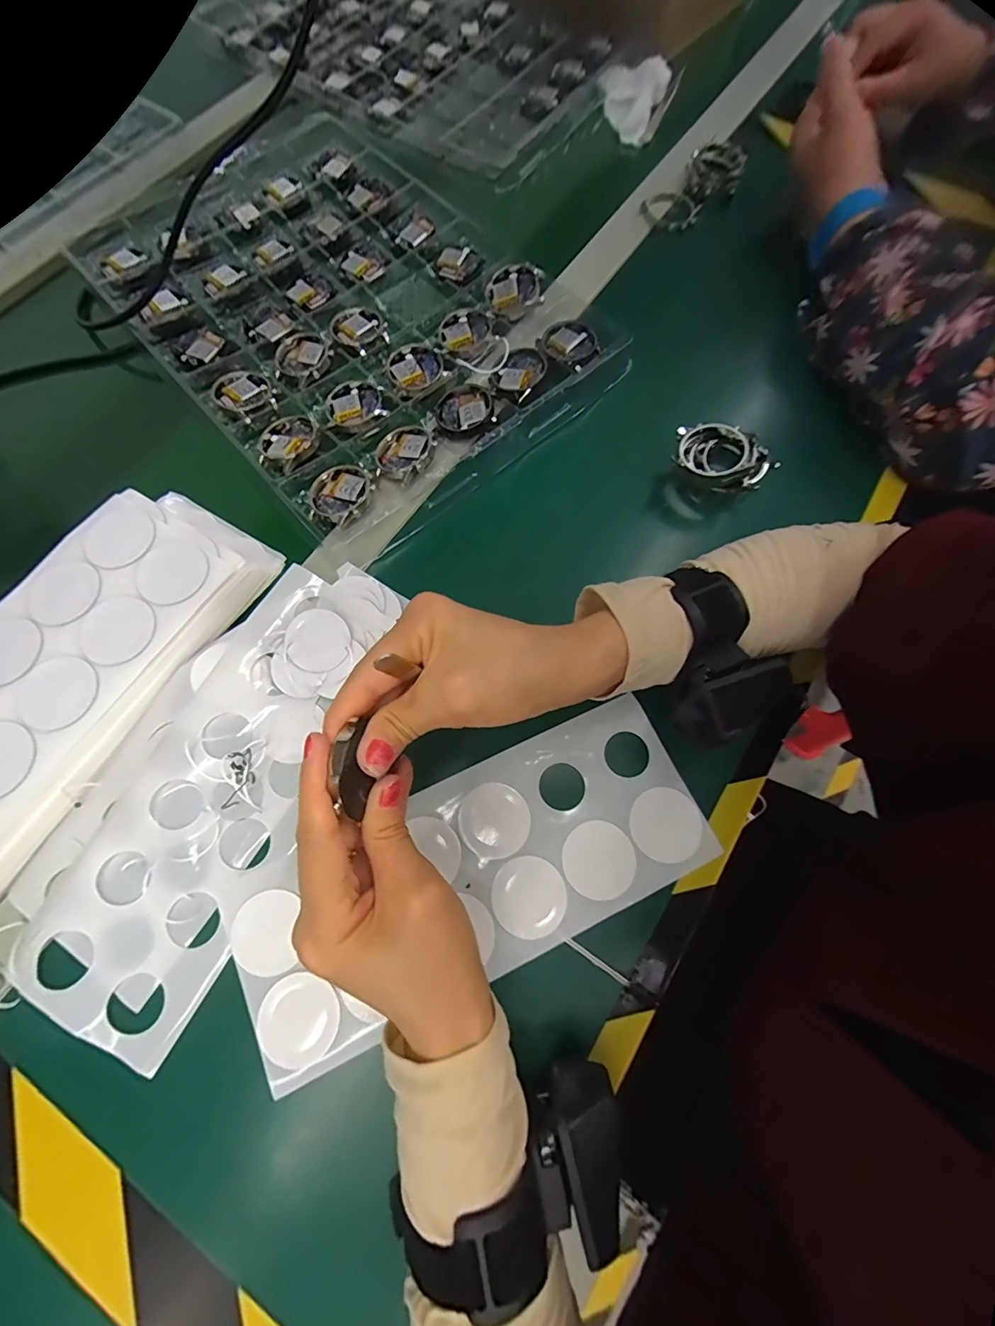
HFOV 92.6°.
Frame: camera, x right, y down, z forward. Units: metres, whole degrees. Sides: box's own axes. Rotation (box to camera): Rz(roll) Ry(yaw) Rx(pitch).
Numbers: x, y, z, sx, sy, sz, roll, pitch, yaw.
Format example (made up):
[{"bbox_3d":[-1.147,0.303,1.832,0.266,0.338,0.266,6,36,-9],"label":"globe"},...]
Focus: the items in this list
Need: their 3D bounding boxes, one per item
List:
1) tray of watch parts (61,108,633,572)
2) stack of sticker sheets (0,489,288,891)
[{"bbox_3d":[-0.138,-0.310,0.424,0.303,0.040,0.445,-39,76,-12],"label":"tray of watch parts"},{"bbox_3d":[-0.270,0.017,0.288,0.111,0.029,0.303,31,74,9],"label":"stack of sticker sheets"}]

